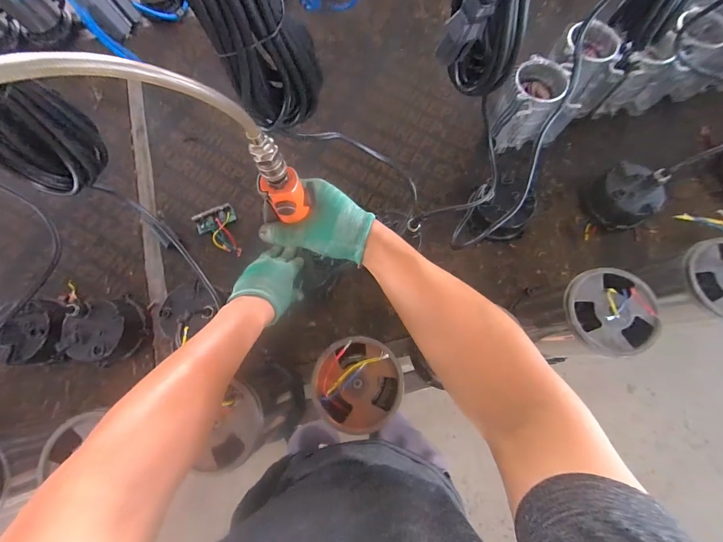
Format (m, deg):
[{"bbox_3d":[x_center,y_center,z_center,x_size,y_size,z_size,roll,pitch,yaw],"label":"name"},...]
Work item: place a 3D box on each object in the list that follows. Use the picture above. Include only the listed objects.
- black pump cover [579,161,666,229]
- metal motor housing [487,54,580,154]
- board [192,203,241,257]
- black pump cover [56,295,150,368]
[{"bbox_3d":[0.523,-0.149,0.639,0.106,0.079,0.123,-18,77,-3],"label":"black pump cover"},{"bbox_3d":[0.334,-0.330,0.631,0.118,0.114,0.116,-12,77,-2],"label":"metal motor housing"},{"bbox_3d":[-0.295,-0.080,0.663,0.081,0.021,0.108,-25,77,-5],"label":"board"},{"bbox_3d":[-0.474,0.107,0.592,0.108,0.079,0.123,7,77,3],"label":"black pump cover"}]

